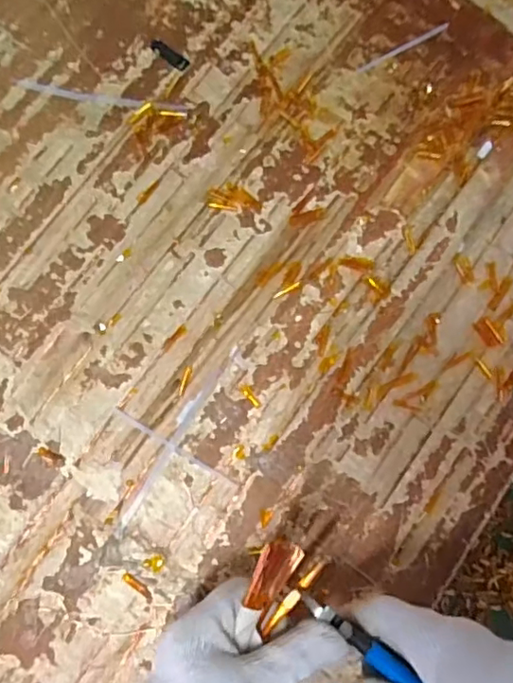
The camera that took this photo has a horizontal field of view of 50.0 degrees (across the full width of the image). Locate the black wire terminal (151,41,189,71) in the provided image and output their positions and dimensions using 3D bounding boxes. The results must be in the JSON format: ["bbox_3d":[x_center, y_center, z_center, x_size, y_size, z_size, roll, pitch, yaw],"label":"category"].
[{"bbox_3d":[-0.076,-0.251,0.480,0.039,0.004,0.013,35,81,5],"label":"black wire terminal"}]

